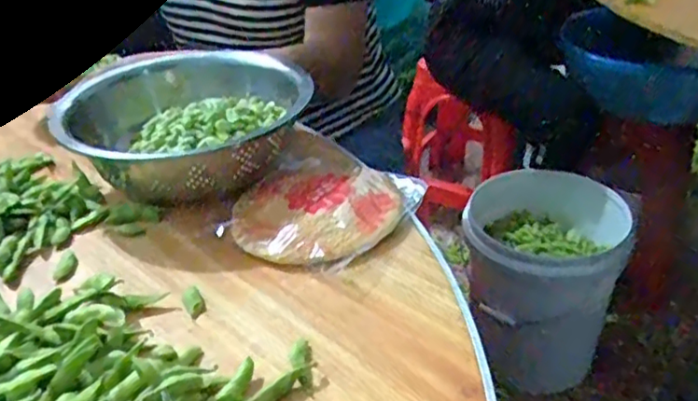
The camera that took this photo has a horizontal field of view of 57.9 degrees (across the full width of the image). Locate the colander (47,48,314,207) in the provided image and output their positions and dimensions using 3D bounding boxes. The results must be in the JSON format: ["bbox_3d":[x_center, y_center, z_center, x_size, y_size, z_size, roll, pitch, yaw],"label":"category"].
[{"bbox_3d":[-0.158,-0.078,0.632,0.230,0.083,0.192,-8,34,-9],"label":"colander"}]

